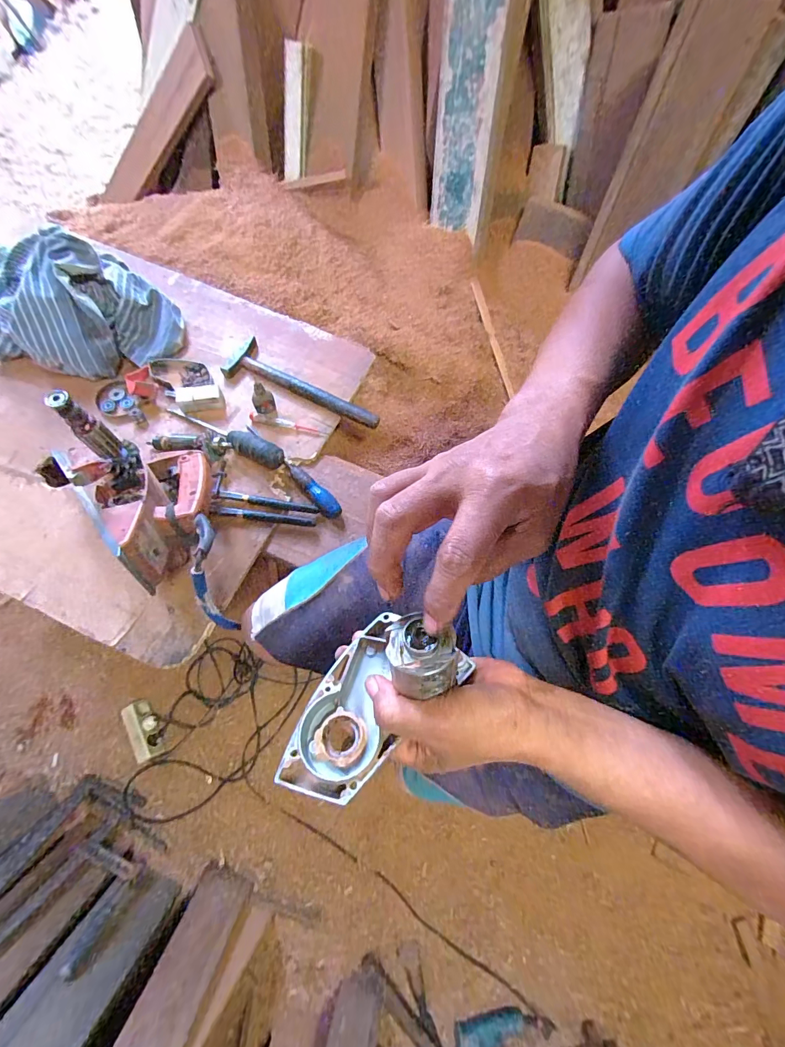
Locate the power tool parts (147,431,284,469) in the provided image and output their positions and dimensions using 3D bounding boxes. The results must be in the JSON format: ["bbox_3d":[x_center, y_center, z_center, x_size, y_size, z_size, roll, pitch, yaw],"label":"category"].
[{"bbox_3d":[-0.281,-0.123,0.641,0.215,0.035,0.051,3,73,-1],"label":"power tool parts"}]

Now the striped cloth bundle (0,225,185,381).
[{"bbox_3d":[-0.529,-0.353,0.655,0.301,0.124,0.203,-10,74,-5],"label":"striped cloth bundle"}]

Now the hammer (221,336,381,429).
[{"bbox_3d":[-0.151,-0.248,0.697,0.296,0.021,0.077,22,73,5],"label":"hammer"}]

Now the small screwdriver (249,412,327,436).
[{"bbox_3d":[-0.177,-0.167,0.677,0.126,0.017,0.019,13,73,2],"label":"small screwdriver"}]

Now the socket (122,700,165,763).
[{"bbox_3d":[-0.669,0.553,1.077,0.074,0.053,0.158,-23,75,-9],"label":"socket"}]

